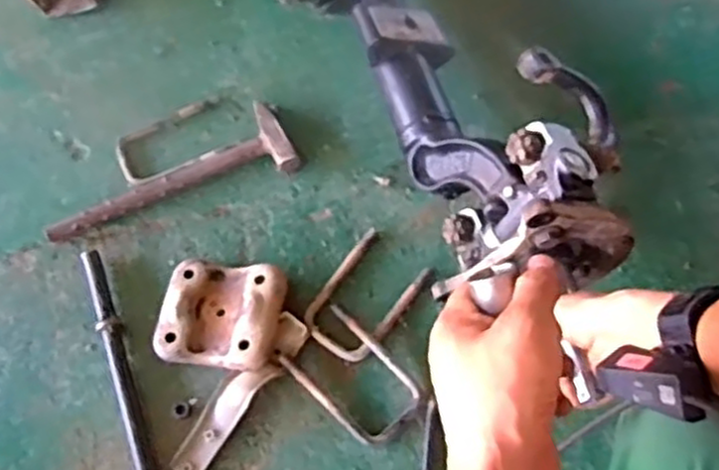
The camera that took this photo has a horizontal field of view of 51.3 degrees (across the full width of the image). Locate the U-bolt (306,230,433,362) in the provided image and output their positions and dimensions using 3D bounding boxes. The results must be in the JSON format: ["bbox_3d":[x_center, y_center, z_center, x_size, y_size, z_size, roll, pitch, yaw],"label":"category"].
[{"bbox_3d":[0.006,0.069,0.842,0.094,0.017,0.142,35,72,16],"label":"U-bolt"}]

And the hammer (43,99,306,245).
[{"bbox_3d":[-0.232,-0.081,0.924,0.302,0.031,0.100,-19,67,-6],"label":"hammer"}]

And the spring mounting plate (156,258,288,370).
[{"bbox_3d":[-0.154,0.087,0.837,0.135,0.033,0.118,7,67,5],"label":"spring mounting plate"}]

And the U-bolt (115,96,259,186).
[{"bbox_3d":[-0.223,-0.121,0.939,0.164,0.017,0.094,-25,68,-9],"label":"U-bolt"}]

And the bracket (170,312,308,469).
[{"bbox_3d":[-0.129,0.170,0.806,0.044,0.018,0.199,34,72,16],"label":"bracket"}]

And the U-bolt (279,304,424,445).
[{"bbox_3d":[-0.005,0.152,0.805,0.088,0.014,0.145,-43,71,-15],"label":"U-bolt"}]

